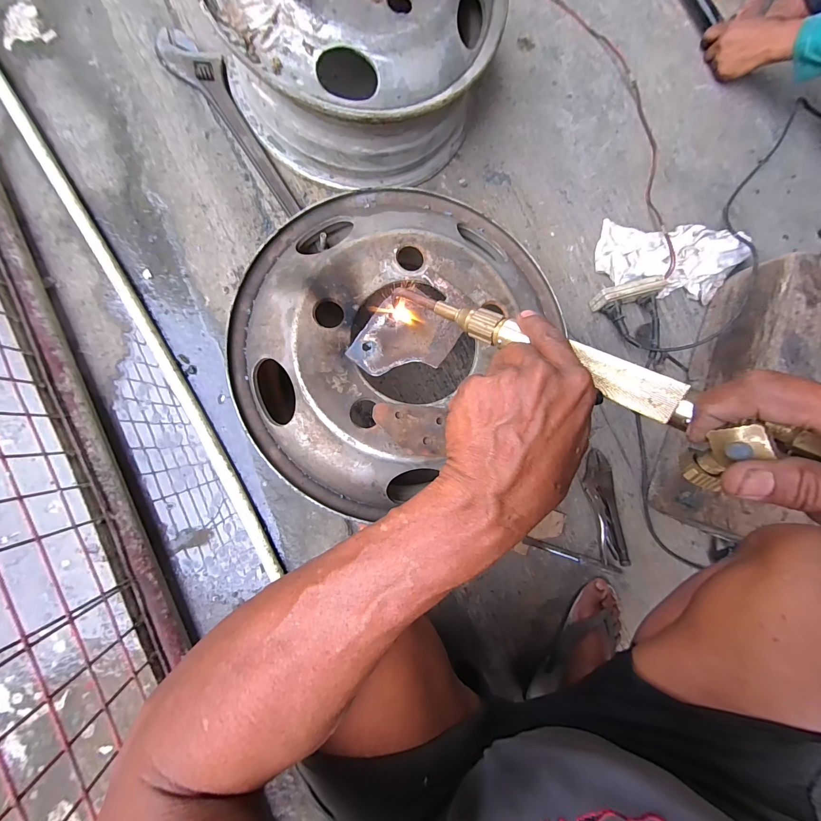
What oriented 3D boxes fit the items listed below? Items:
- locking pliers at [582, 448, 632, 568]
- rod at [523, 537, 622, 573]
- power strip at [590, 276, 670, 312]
[{"bbox_3d":[0.358,0.180,0.652,0.055,0.016,0.213,-10,88,-9],"label":"locking pliers"},{"bbox_3d":[0.298,0.264,0.635,0.201,0.017,0.014,20,84,-7],"label":"rod"},{"bbox_3d":[0.416,-0.224,0.674,0.135,0.055,0.032,-15,89,-9],"label":"power strip"}]

